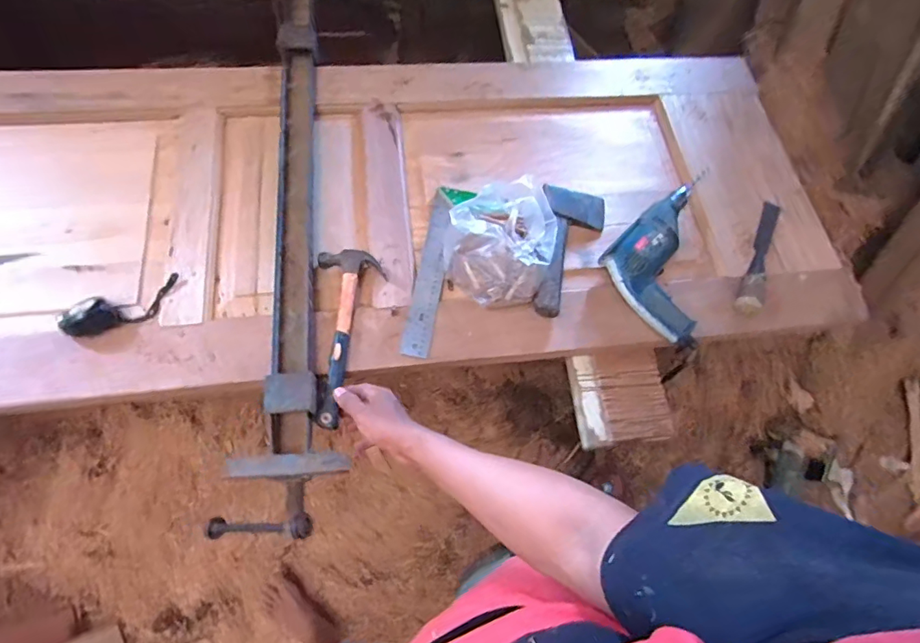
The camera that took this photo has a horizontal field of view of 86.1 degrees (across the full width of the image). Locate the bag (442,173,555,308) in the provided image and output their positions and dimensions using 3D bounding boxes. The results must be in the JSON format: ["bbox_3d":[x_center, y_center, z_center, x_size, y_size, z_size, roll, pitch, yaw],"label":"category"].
[{"bbox_3d":[0.063,-0.125,0.761,0.166,0.090,0.200,6,66,-2],"label":"bag"}]

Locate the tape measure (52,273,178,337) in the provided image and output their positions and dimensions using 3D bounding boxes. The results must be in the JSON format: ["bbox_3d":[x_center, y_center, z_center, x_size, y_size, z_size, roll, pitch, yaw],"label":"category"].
[{"bbox_3d":[-0.485,-0.024,0.709,0.157,0.038,0.059,-22,69,-14],"label":"tape measure"}]

